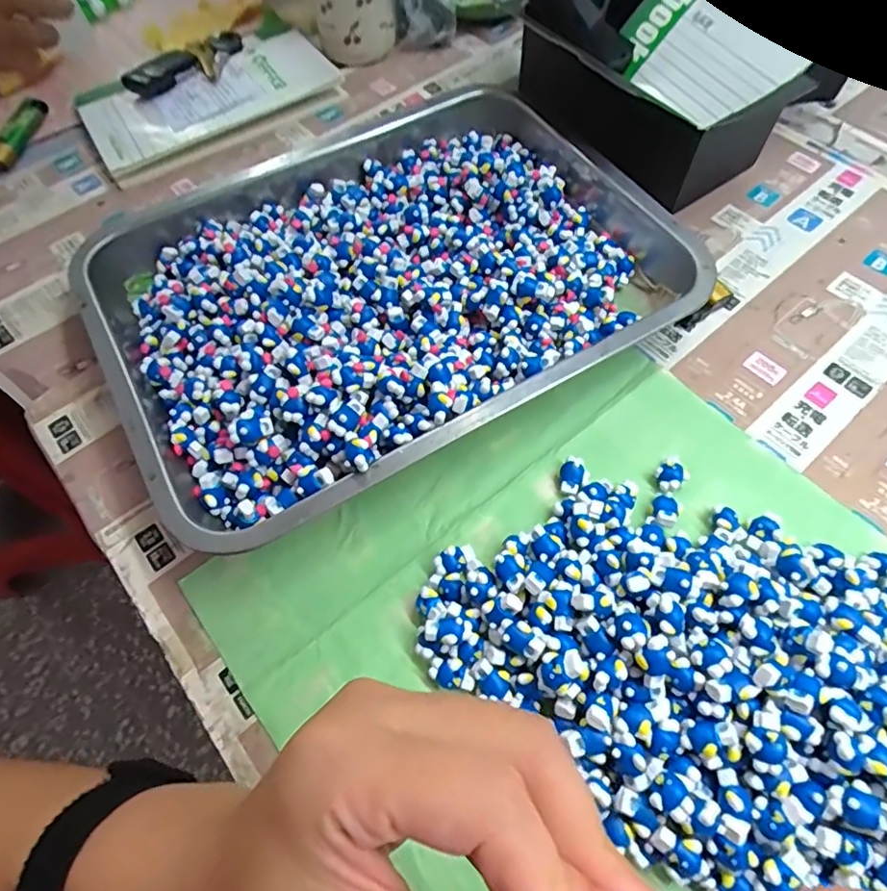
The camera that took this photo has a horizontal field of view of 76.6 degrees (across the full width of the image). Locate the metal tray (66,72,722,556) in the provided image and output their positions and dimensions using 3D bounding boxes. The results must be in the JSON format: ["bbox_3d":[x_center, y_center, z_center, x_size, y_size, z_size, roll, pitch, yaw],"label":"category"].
[{"bbox_3d":[-0.040,-0.116,0.371,0.349,0.051,0.282,-29,63,-12],"label":"metal tray"}]

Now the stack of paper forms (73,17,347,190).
[{"bbox_3d":[-0.185,-0.277,0.442,0.189,0.020,0.104,-34,64,-15],"label":"stack of paper forms"}]

